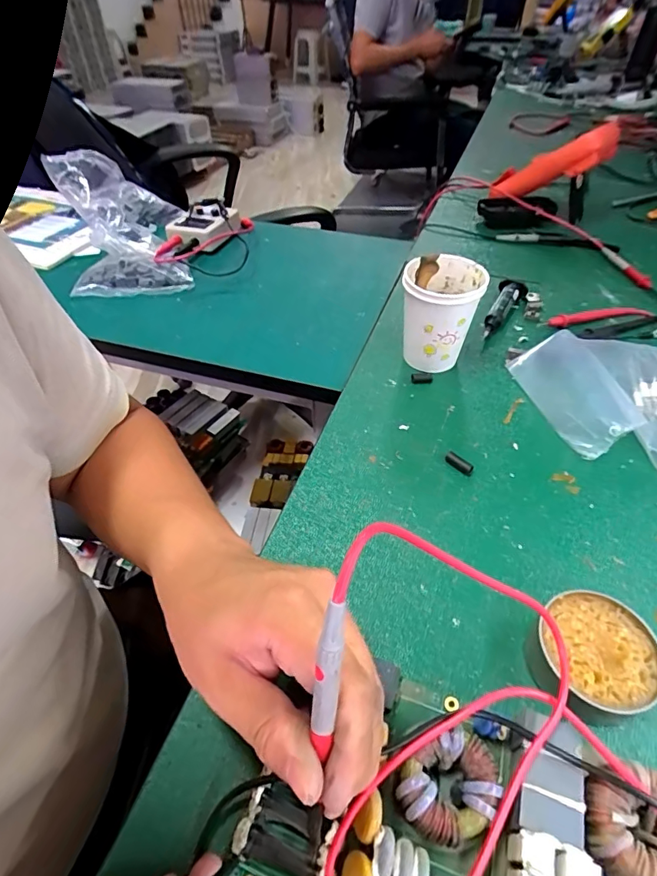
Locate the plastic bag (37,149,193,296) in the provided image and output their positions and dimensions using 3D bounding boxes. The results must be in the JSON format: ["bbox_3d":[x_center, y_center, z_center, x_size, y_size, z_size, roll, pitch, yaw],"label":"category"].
[{"bbox_3d":[-0.280,-0.297,0.632,0.157,0.091,0.297,-18,49,-15],"label":"plastic bag"}]

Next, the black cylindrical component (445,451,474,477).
[{"bbox_3d":[0.105,0.020,0.374,0.024,0.009,0.010,35,56,29],"label":"black cylindrical component"}]

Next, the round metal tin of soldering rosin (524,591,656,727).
[{"bbox_3d":[0.146,0.124,0.260,0.061,0.030,0.069,35,56,29],"label":"round metal tin of soldering rosin"}]

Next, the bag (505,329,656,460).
[{"bbox_3d":[0.270,-0.035,0.406,0.150,0.033,0.171,-11,47,-9],"label":"bag"}]

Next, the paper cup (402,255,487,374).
[{"bbox_3d":[0.105,-0.114,0.443,0.068,0.094,0.073,-1,46,1],"label":"paper cup"}]

